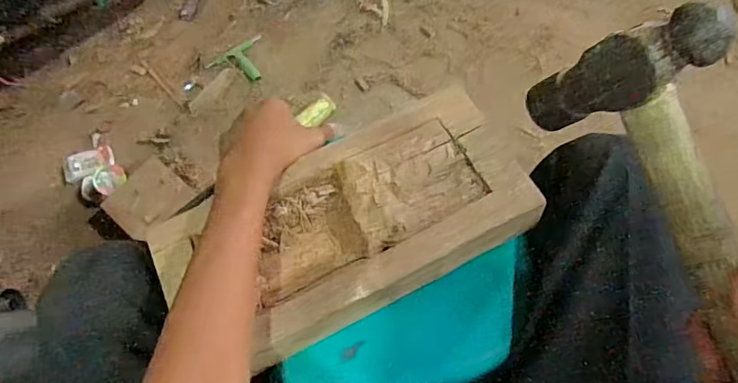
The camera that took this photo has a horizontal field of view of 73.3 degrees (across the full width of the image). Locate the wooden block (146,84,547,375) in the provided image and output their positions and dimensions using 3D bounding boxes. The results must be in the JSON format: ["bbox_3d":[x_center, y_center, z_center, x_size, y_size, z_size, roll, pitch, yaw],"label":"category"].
[{"bbox_3d":[-0.018,0.030,0.407,0.287,0.044,0.144,-25,66,-9],"label":"wooden block"}]

